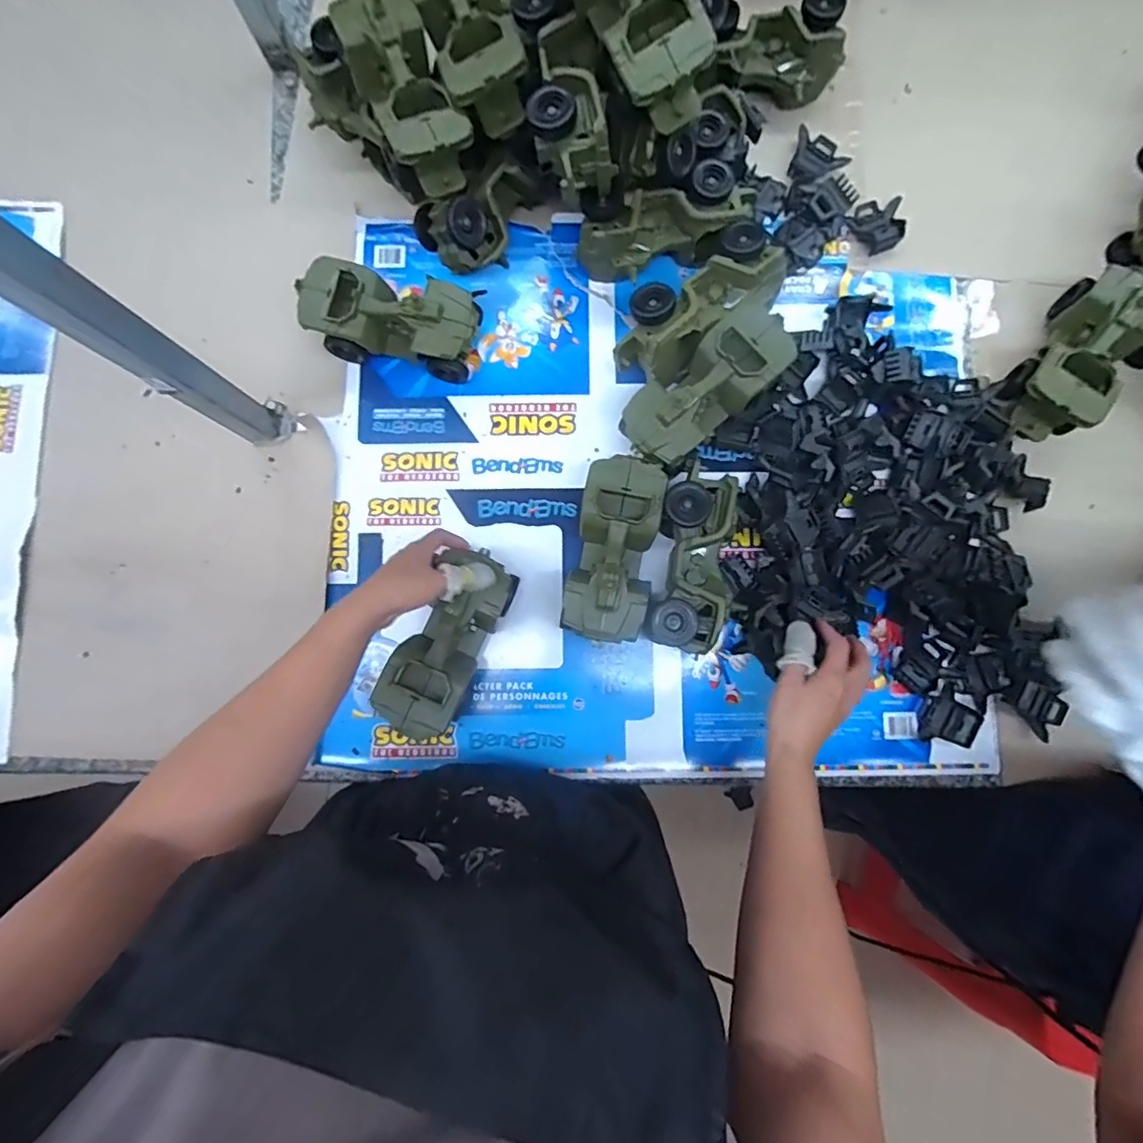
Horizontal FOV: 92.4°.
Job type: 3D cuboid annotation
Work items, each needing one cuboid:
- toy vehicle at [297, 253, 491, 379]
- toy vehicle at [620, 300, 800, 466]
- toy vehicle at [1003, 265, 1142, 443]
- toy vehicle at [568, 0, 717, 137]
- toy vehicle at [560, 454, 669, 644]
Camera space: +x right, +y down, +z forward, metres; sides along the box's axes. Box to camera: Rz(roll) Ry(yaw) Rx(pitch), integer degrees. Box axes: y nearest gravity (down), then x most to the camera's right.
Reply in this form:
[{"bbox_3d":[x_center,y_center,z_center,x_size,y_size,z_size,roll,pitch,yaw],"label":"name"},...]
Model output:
[{"bbox_3d":[-0.185,-0.265,0.581,0.178,0.087,0.088,13,79,2],"label":"toy vehicle"},{"bbox_3d":[0.134,-0.179,0.553,0.170,0.080,0.079,-39,81,-7],"label":"toy vehicle"},{"bbox_3d":[0.521,-0.221,0.561,0.085,0.077,0.170,35,81,7],"label":"toy vehicle"},{"bbox_3d":[0.051,-0.466,0.452,0.088,0.080,0.179,-35,101,-7],"label":"toy vehicle"},{"bbox_3d":[0.043,-0.018,0.550,0.079,0.077,0.173,11,79,2],"label":"toy vehicle"}]

